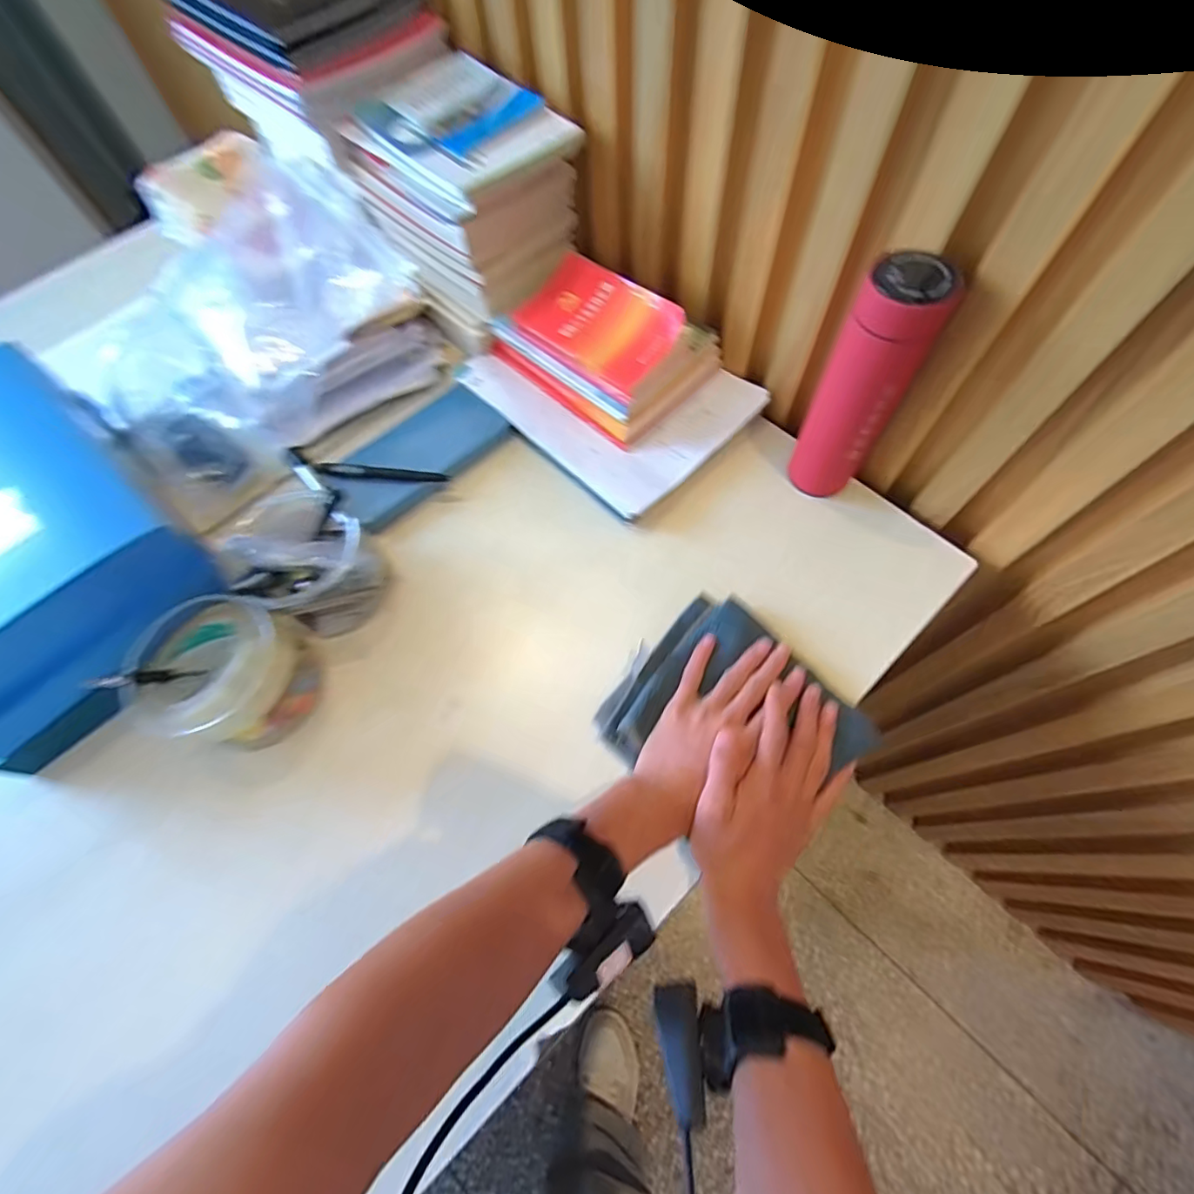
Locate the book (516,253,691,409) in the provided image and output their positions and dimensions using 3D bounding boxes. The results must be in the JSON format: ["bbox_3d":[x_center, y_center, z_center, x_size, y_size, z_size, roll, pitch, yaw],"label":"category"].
[{"bbox_3d":[0.000,-0.294,0.579,0.174,0.015,0.112,40,89,19],"label":"book"}]

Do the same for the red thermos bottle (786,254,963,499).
[{"bbox_3d":[0.230,-0.176,0.482,0.065,0.228,0.055,29,70,15],"label":"red thermos bottle"}]

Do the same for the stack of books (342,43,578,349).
[{"bbox_3d":[-0.140,-0.446,0.623,0.185,0.186,0.207,-32,68,-12],"label":"stack of books"}]

